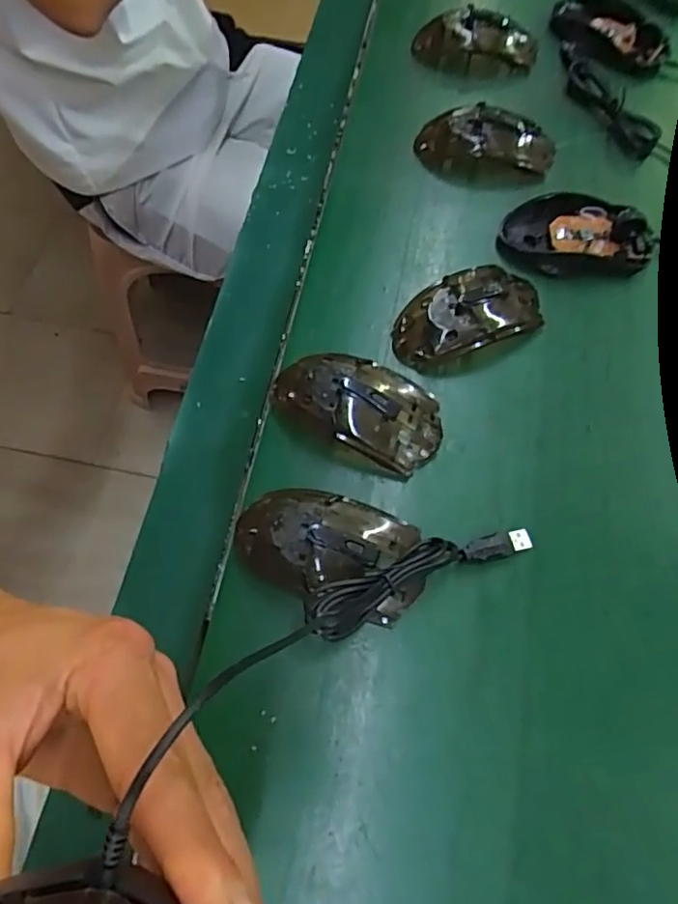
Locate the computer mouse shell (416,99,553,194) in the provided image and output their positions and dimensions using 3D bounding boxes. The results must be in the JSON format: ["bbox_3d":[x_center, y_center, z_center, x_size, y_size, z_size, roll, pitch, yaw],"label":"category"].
[{"bbox_3d":[0.118,-0.242,0.485,0.108,0.029,0.058,9,64,1],"label":"computer mouse shell"}]

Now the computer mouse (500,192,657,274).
[{"bbox_3d":[0.178,-0.163,0.456,0.107,0.023,0.062,-4,66,-5],"label":"computer mouse"}]

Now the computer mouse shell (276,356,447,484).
[{"bbox_3d":[0.013,-0.030,0.388,0.107,0.027,0.059,24,65,8],"label":"computer mouse shell"}]

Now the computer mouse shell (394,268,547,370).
[{"bbox_3d":[0.088,-0.095,0.417,0.106,0.032,0.057,-26,68,-15],"label":"computer mouse shell"}]

